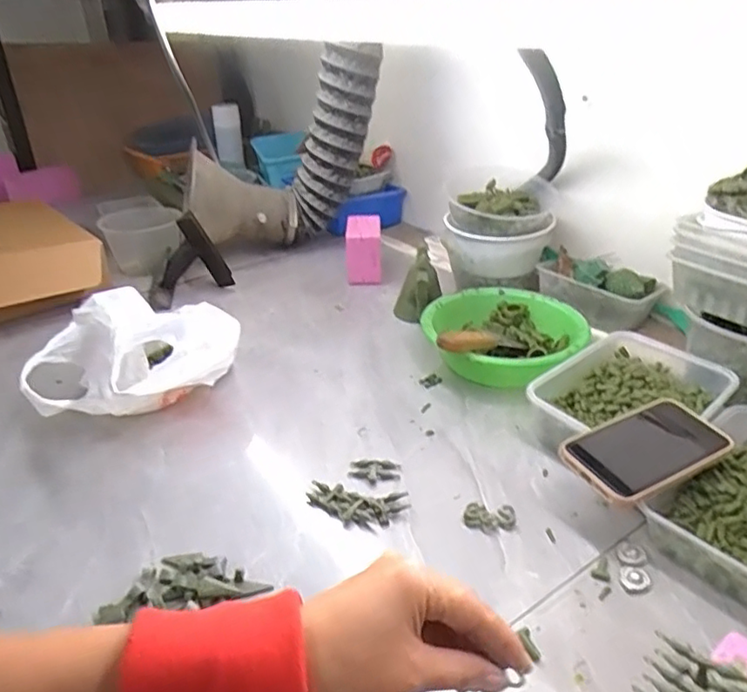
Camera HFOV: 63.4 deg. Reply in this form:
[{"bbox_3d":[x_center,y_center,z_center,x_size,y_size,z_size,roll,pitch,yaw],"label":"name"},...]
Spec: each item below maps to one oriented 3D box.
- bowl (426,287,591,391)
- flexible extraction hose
[{"bbox_3d":[0.166,-0.014,0.777,0.201,0.079,0.203,4,30,11],"label":"bowl"},{"bbox_3d":[-0.078,-0.337,1.033,0.092,0.341,0.112,27,36,8],"label":"flexible extraction hose"}]

